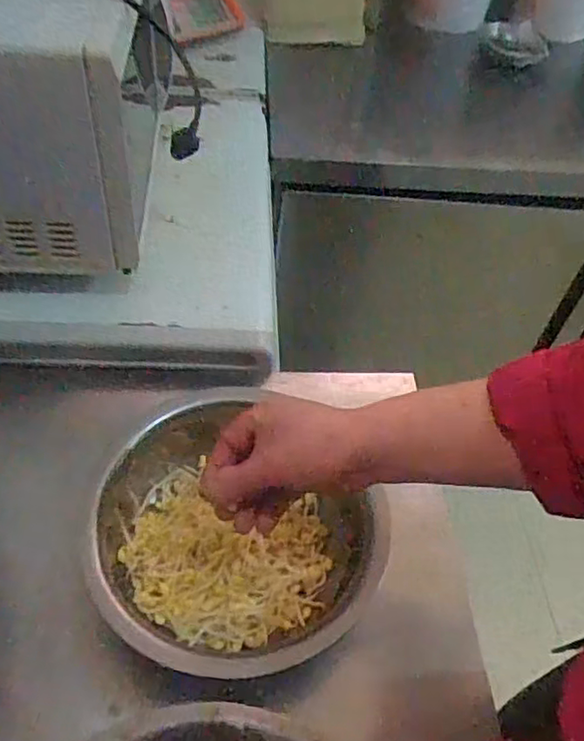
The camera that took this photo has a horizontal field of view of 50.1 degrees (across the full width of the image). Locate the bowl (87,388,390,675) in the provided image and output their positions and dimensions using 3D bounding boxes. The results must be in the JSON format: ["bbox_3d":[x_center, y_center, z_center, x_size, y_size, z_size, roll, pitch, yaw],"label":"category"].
[{"bbox_3d":[-0.060,0.146,0.575,0.255,0.102,0.240,3,49,-3],"label":"bowl"}]

